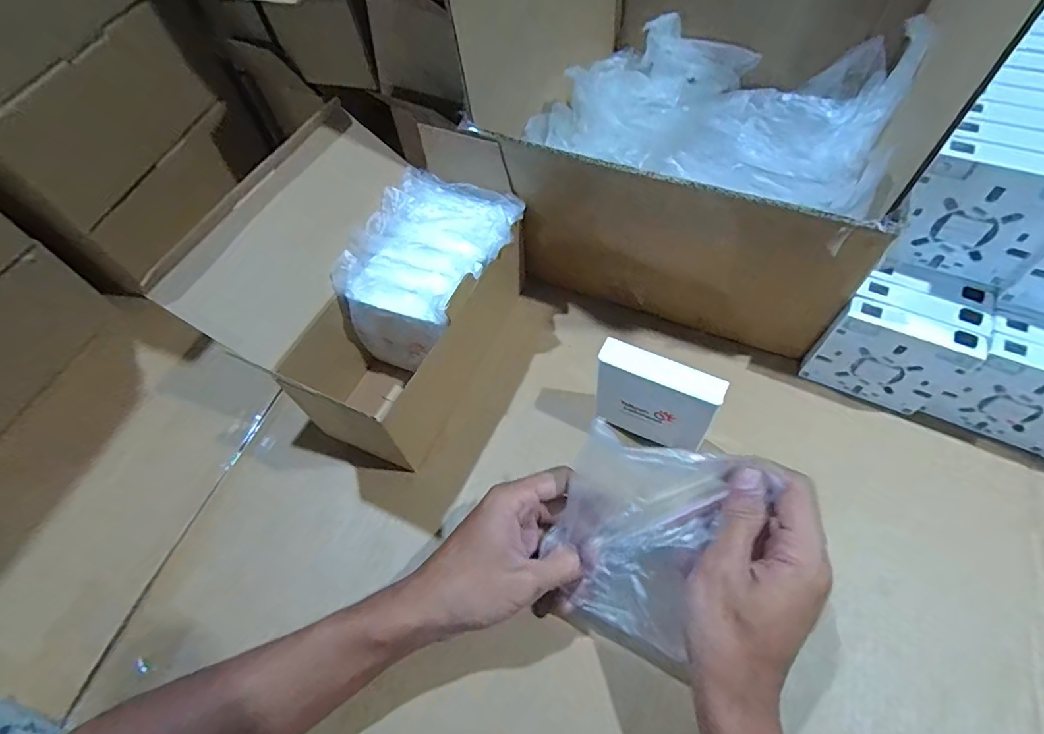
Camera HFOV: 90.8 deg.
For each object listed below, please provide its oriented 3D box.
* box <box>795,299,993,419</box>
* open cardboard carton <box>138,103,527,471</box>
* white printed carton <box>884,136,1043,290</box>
[{"bbox_3d":[0.274,-0.005,0.392,0.090,0.091,0.021,23,64,16],"label":"box"},{"bbox_3d":[-0.116,-0.069,0.416,0.162,0.151,0.223,22,63,16],"label":"open cardboard carton"},{"bbox_3d":[0.298,-0.099,0.342,0.082,0.089,0.024,22,65,16],"label":"white printed carton"}]

